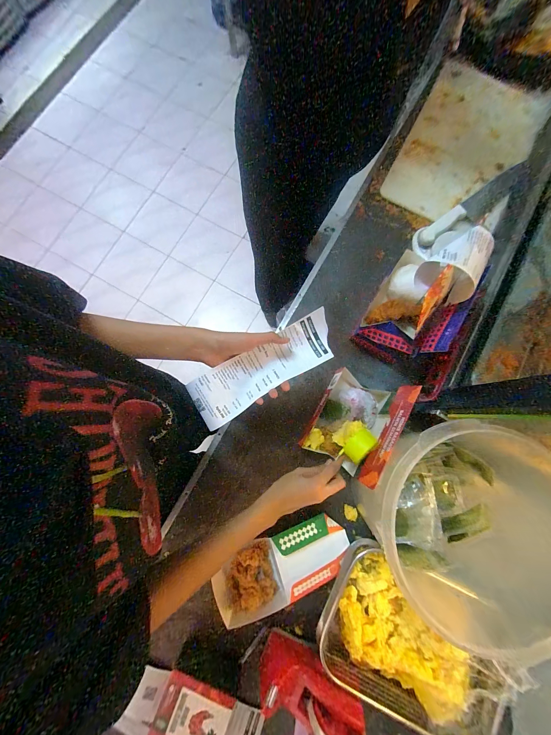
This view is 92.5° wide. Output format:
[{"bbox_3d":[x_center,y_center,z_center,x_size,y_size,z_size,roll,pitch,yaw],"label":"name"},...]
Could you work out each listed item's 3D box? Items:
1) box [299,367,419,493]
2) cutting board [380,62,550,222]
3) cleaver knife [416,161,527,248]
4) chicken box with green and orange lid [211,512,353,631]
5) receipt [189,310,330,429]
[{"bbox_3d":[0.137,0.091,0.466,0.111,0.133,0.167,29,81,4],"label":"box"},{"bbox_3d":[0.458,-0.531,0.628,0.265,0.028,0.423,27,81,4],"label":"cutting board"},{"bbox_3d":[0.462,-0.368,0.605,0.311,0.016,0.056,-35,82,-7],"label":"cleaver knife"},{"bbox_3d":[0.011,0.352,0.476,0.251,0.051,0.111,-20,81,-4],"label":"chicken box with green and orange lid"},{"bbox_3d":[-0.016,0.002,0.391,0.225,0.028,0.071,-32,82,-5],"label":"receipt"}]

